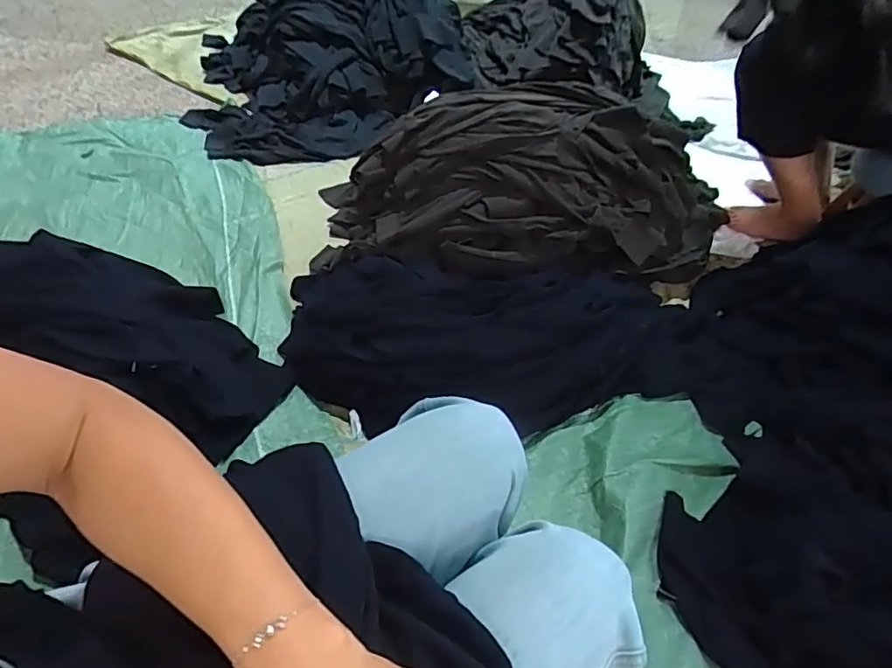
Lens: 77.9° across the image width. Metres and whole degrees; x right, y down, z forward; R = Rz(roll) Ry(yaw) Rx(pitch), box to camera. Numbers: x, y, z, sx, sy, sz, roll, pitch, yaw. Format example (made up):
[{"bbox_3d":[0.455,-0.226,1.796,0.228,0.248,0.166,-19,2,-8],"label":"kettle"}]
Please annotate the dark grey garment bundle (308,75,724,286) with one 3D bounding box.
[{"bbox_3d":[0.182,-0.330,1.199,0.904,0.304,0.336,3,48,-1],"label":"dark grey garment bundle"}]

